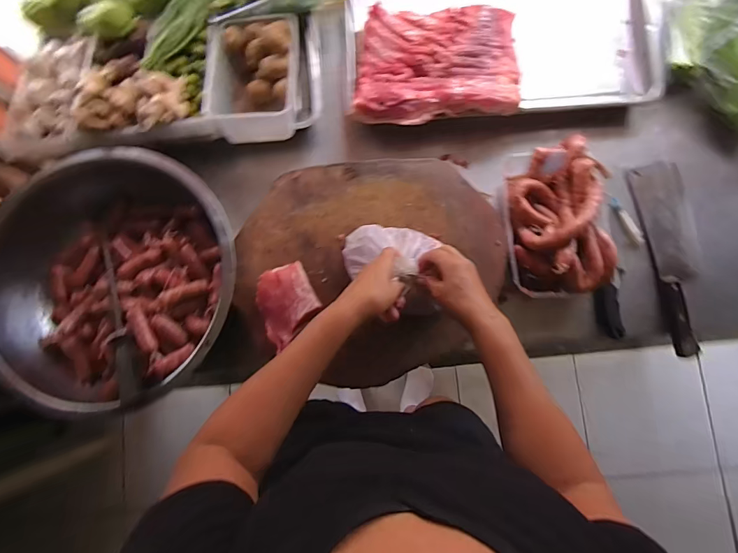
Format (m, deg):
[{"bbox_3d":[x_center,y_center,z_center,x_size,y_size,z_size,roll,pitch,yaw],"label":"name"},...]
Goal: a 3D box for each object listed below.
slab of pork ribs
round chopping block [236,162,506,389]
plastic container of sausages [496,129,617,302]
[{"bbox_3d":[0.129,-0.406,0.770,0.311,0.043,0.231,4,83,4],"label":"slab of pork ribs"},{"bbox_3d":[0.001,-0.015,0.698,0.463,0.053,0.382,-2,80,-1],"label":"round chopping block"},{"bbox_3d":[0.323,-0.101,0.707,0.172,0.091,0.269,-2,83,3],"label":"plastic container of sausages"}]

